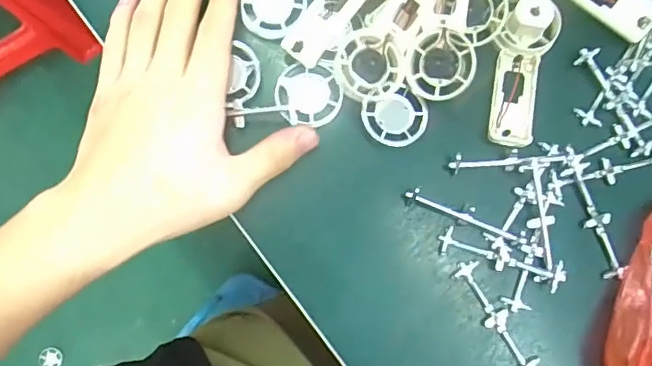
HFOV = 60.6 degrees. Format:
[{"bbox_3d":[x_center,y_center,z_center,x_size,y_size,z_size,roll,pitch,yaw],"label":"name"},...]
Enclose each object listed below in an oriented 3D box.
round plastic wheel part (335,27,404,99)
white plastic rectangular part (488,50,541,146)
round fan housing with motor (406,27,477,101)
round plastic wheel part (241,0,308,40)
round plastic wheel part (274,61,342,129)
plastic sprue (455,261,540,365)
[{"bbox_3d":[0.025,-0.068,0.321,0.038,0.017,0.037,0,82,-1],"label":"round plastic wheel part"},{"bbox_3d":[0.112,-0.049,0.328,0.028,0.011,0.056,9,82,0],"label":"white plastic rectangular part"},{"bbox_3d":[0.065,-0.068,0.320,0.039,0.012,0.039,4,101,22],"label":"round fan housing with motor"},{"bbox_3d":[-0.031,-0.107,0.333,0.038,0.008,0.039,0,82,-1],"label":"round plastic wheel part"},{"bbox_3d":[-0.010,-0.051,0.325,0.038,0.009,0.037,1,81,-5],"label":"round plastic wheel part"},{"bbox_3d":[0.098,0.077,0.320,0.015,0.004,0.071,-29,84,-5],"label":"plastic sprue"}]

